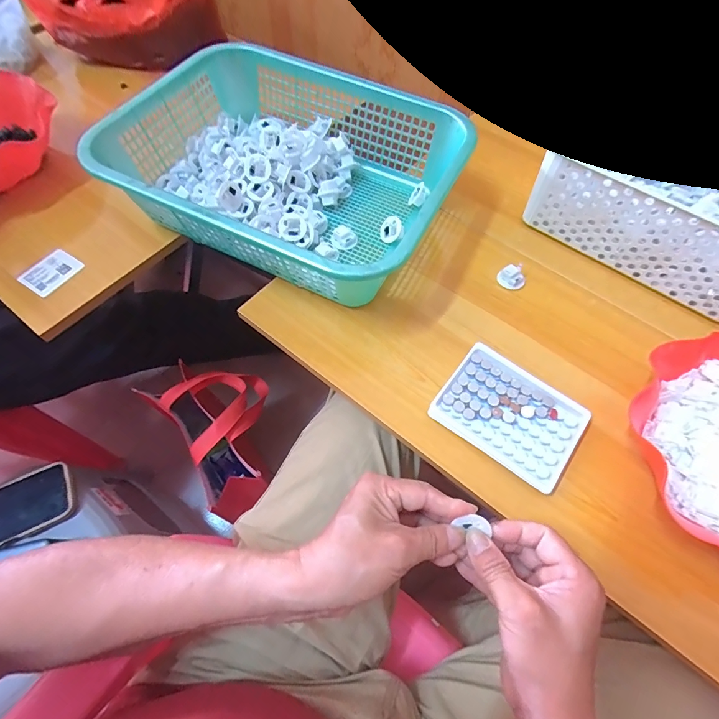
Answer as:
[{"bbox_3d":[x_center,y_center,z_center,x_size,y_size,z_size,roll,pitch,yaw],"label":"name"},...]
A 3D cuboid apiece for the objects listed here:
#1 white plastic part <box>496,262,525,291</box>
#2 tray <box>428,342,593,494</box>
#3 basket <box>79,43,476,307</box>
[{"bbox_3d":[0.186,-0.101,0.465,0.032,0.022,0.025,17,64,7],"label":"white plastic part"},{"bbox_3d":[0.148,0.054,0.382,0.130,0.022,0.097,34,67,15],"label":"tray"},{"bbox_3d":[-0.085,-0.231,0.475,0.383,0.104,0.293,26,65,11],"label":"basket"}]

